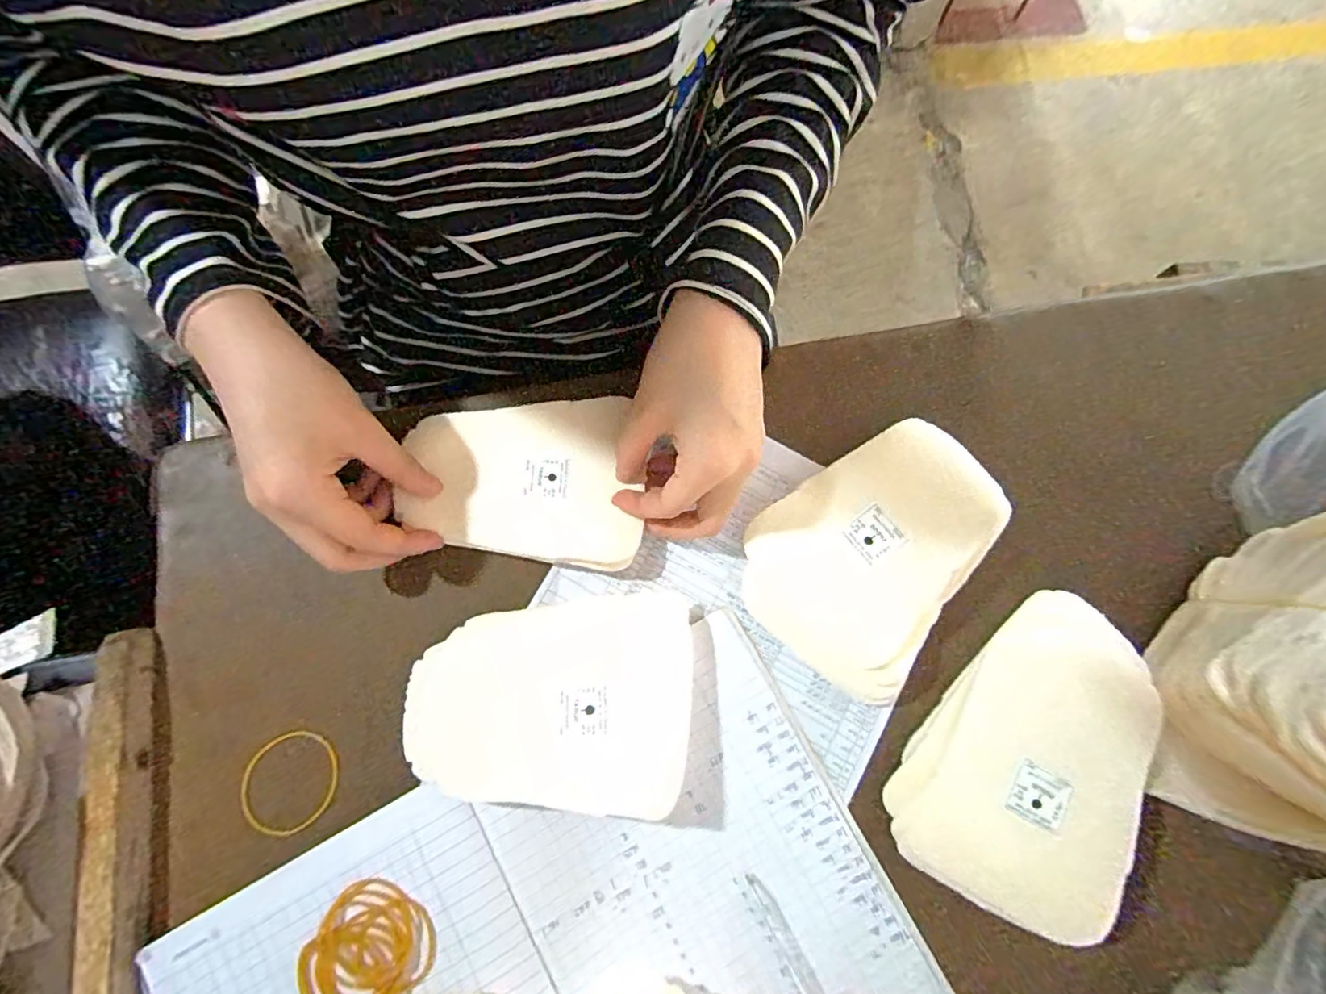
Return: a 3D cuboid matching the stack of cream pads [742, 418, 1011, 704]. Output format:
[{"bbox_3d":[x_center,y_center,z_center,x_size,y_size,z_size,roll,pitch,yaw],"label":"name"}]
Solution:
[{"bbox_3d":[0.116,0.025,0.328,0.107,0.027,0.150,35,79,6],"label":"stack of cream pads"}]

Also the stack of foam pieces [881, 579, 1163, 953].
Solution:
[{"bbox_3d":[0.194,0.129,0.300,0.098,0.032,0.162,30,78,5],"label":"stack of foam pieces"}]

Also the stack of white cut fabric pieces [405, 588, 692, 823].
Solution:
[{"bbox_3d":[-0.063,0.102,0.303,0.151,0.037,0.103,4,77,-1],"label":"stack of white cut fabric pieces"}]

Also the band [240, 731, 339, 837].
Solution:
[{"bbox_3d":[-0.202,0.154,0.308,0.050,0.004,0.049,0,77,-1],"label":"band"}]

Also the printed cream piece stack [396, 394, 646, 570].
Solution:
[{"bbox_3d":[-0.084,-0.011,0.337,0.133,0.011,0.096,3,77,1],"label":"printed cream piece stack"}]

